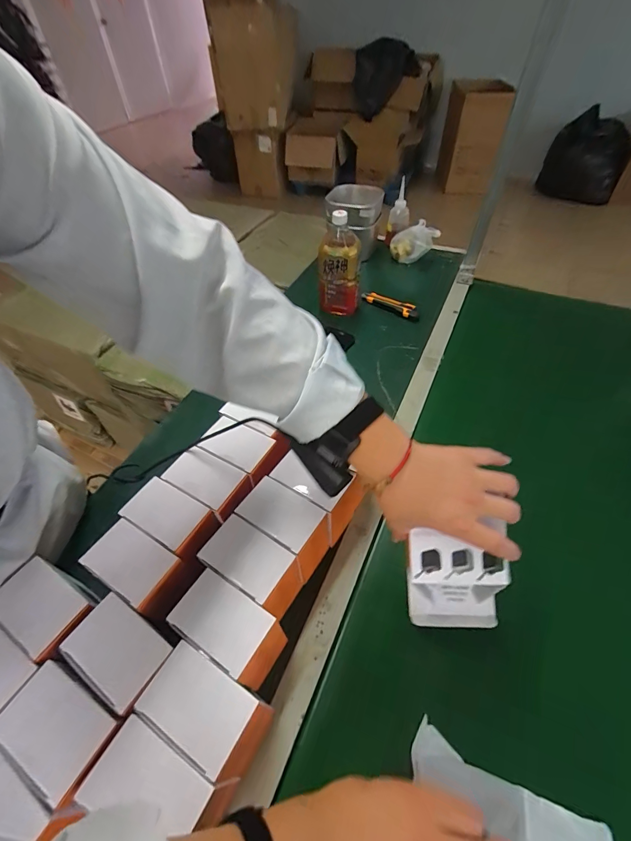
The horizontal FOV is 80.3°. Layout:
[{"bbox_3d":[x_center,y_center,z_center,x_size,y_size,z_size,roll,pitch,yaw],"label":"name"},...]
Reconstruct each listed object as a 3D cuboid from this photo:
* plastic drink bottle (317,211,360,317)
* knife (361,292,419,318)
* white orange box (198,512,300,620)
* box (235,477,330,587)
[{"bbox_3d":[0.053,-0.350,0.848,0.086,0.224,0.103,0,50,3],"label":"plastic drink bottle"},{"bbox_3d":[0.180,-0.281,0.910,0.156,0.025,0.025,33,59,28],"label":"knife"},{"bbox_3d":[-0.073,0.189,0.464,0.106,0.110,0.064,24,55,21],"label":"white orange box"},{"bbox_3d":[-0.039,0.143,0.492,0.100,0.096,0.062,26,56,24],"label":"box"}]

